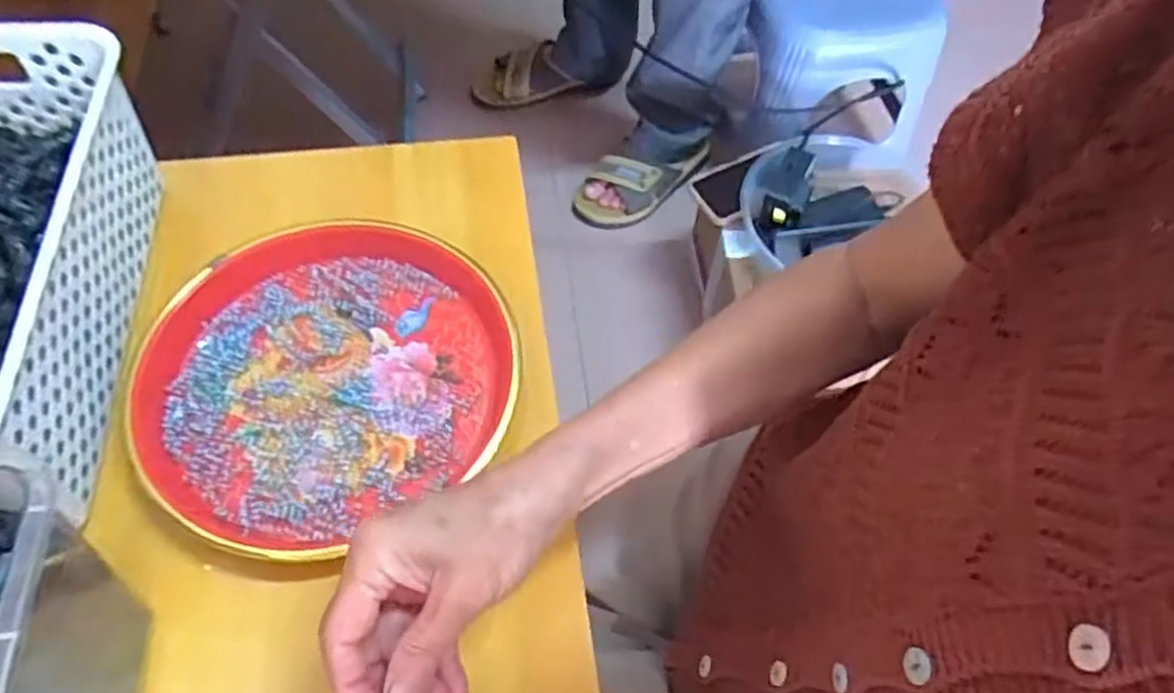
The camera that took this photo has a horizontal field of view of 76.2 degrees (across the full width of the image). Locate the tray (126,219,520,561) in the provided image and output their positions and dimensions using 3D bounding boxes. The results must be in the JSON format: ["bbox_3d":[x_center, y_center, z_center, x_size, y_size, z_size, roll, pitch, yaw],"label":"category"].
[{"bbox_3d":[-0.157,0.014,0.454,0.216,0.023,0.197,2,59,-3],"label":"tray"}]

